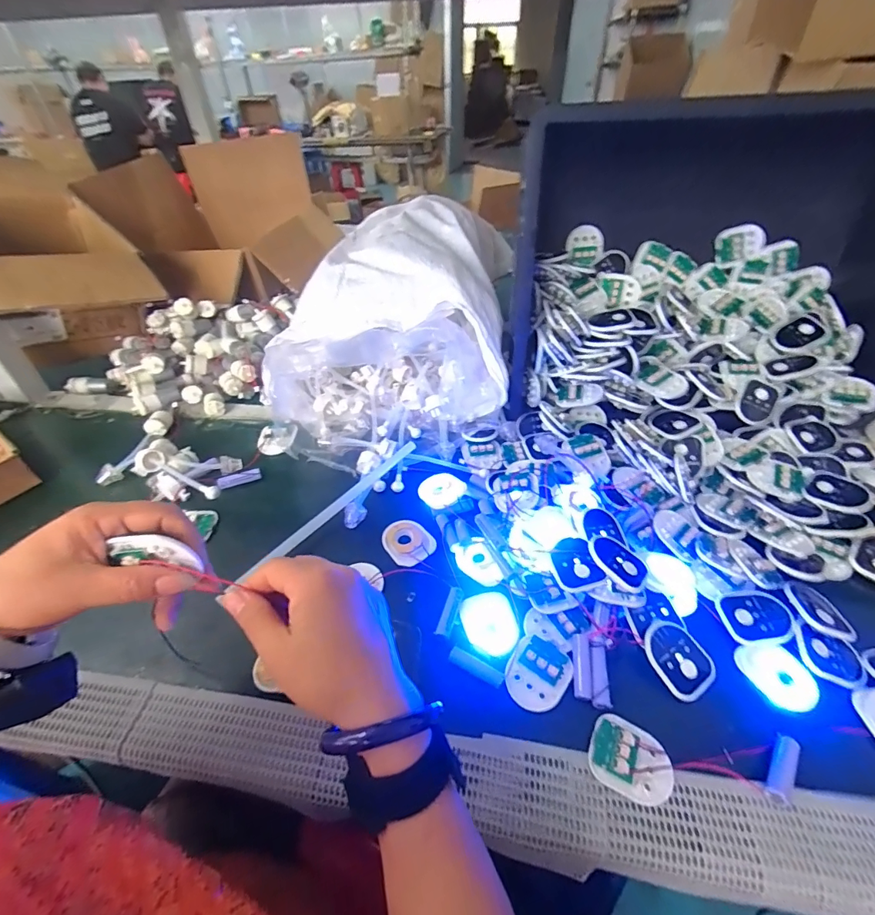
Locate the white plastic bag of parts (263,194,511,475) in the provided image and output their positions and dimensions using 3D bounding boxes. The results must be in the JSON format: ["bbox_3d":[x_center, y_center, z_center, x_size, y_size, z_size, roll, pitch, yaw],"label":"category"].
[{"bbox_3d":[-0.047,-0.238,0.666,0.295,0.156,0.554,1,42,3],"label":"white plastic bag of parts"}]

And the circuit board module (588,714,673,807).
[{"bbox_3d":[0.145,0.227,0.322,0.056,0.011,0.049,23,53,23],"label":"circuit board module"}]

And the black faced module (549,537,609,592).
[{"bbox_3d":[0.131,0.102,0.412,0.041,0.012,0.053,-11,48,-7],"label":"black faced module"}]

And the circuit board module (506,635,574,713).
[{"bbox_3d":[0.088,0.184,0.369,0.049,0.009,0.061,27,55,25],"label":"circuit board module"}]

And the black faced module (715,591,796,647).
[{"bbox_3d":[0.296,0.147,0.397,0.058,0.007,0.049,-3,48,1],"label":"black faced module"}]

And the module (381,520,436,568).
[{"bbox_3d":[-0.033,0.093,0.472,0.050,0.005,0.056,-32,54,-23],"label":"module"}]

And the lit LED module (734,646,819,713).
[{"bbox_3d":[0.291,0.186,0.366,0.045,0.008,0.054,-15,49,-10],"label":"lit LED module"}]

